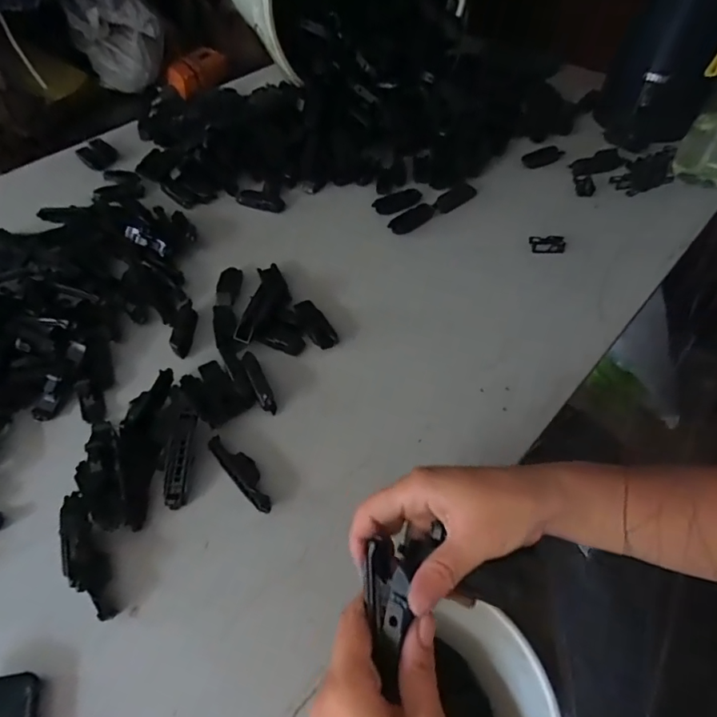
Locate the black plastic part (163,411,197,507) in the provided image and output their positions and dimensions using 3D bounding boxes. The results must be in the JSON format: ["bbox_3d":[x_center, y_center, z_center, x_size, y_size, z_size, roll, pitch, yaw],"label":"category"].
[{"bbox_3d":[-0.145,0.080,0.395,0.016,0.007,0.078,0,64,0],"label":"black plastic part"}]

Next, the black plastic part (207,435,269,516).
[{"bbox_3d":[-0.092,0.089,0.392,0.020,0.013,0.079,-35,59,-24],"label":"black plastic part"}]

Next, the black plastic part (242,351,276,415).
[{"bbox_3d":[-0.092,0.021,0.447,0.013,0.016,0.066,-19,54,-15],"label":"black plastic part"}]

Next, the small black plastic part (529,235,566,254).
[{"bbox_3d":[0.221,-0.133,0.569,0.039,0.008,0.022,1,51,1],"label":"small black plastic part"}]

